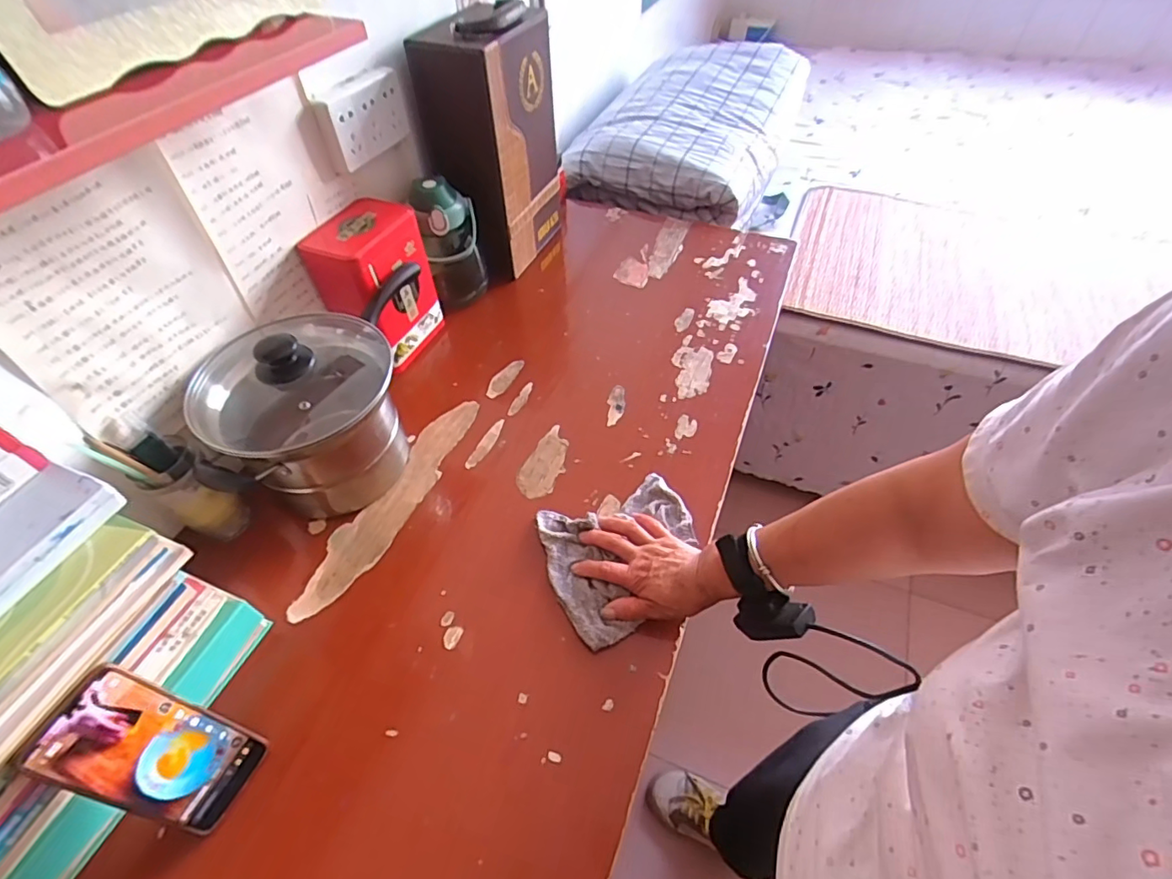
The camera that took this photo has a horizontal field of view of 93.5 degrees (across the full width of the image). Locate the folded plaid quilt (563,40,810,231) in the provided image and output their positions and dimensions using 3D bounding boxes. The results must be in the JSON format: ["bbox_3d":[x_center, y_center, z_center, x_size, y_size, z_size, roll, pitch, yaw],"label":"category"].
[{"bbox_3d":[0.258,-0.740,1.291,0.403,0.169,0.647,18,54,17],"label":"folded plaid quilt"}]

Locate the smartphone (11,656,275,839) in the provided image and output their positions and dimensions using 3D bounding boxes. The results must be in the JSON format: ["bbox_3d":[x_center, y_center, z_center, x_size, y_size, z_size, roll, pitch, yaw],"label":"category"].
[{"bbox_3d":[-0.345,0.253,0.446,0.008,0.166,0.078,-1,45,37],"label":"smartphone"}]

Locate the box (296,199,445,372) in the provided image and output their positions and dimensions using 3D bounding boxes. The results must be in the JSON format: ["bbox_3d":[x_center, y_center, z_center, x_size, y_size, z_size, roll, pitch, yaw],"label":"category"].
[{"bbox_3d":[-0.297,-0.215,0.792,0.100,0.194,0.141,13,52,13],"label":"box"}]

